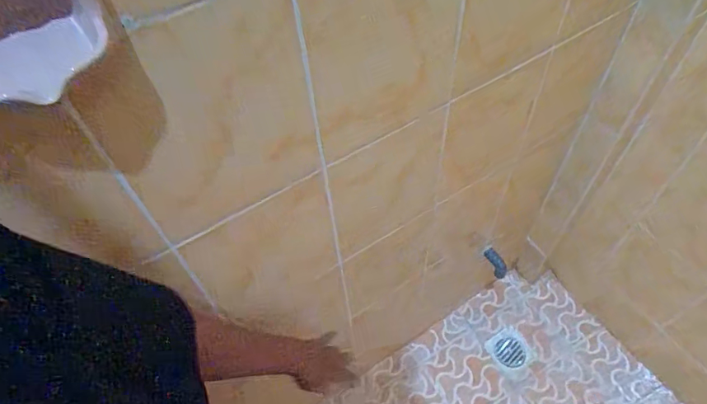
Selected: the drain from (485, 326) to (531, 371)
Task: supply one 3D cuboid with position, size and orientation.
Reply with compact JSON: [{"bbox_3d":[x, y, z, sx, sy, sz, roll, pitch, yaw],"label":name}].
[{"bbox_3d":[0.460,0.439,1.362,0.112,0.010,0.108,-23,56,-13],"label":"drain"}]

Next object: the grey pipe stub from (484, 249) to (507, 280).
[{"bbox_3d":[0.362,0.152,1.165,0.033,0.038,0.076,-17,55,-9],"label":"grey pipe stub"}]

